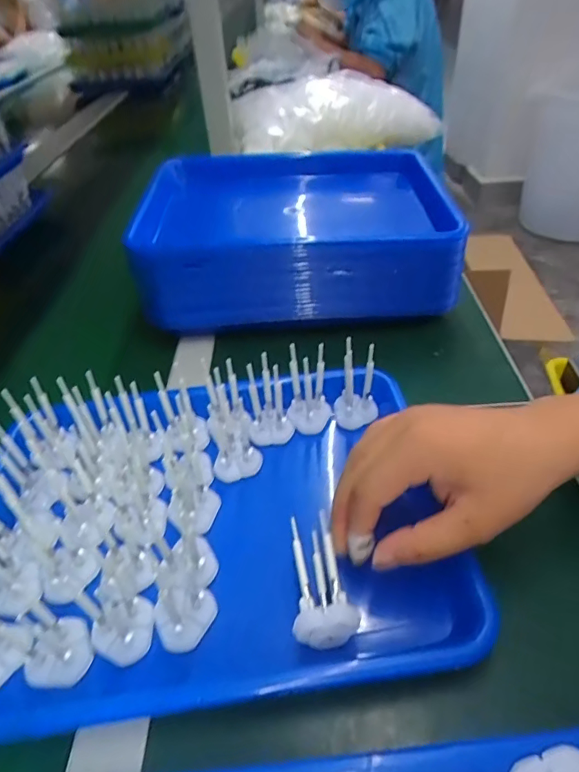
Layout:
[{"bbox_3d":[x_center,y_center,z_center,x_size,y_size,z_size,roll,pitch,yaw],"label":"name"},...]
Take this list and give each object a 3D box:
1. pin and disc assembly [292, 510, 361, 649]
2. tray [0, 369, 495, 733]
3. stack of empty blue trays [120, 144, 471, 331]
[{"bbox_3d":[0.019,0.119,0.303,0.034,0.026,0.084,-5,33,-1],"label":"pin and disc assembly"},{"bbox_3d":[-0.051,0.083,0.346,0.347,0.068,0.248,-7,40,-3],"label":"tray"},{"bbox_3d":[0.008,-0.185,0.575,0.307,0.096,0.262,-4,40,1],"label":"stack of empty blue trays"}]

